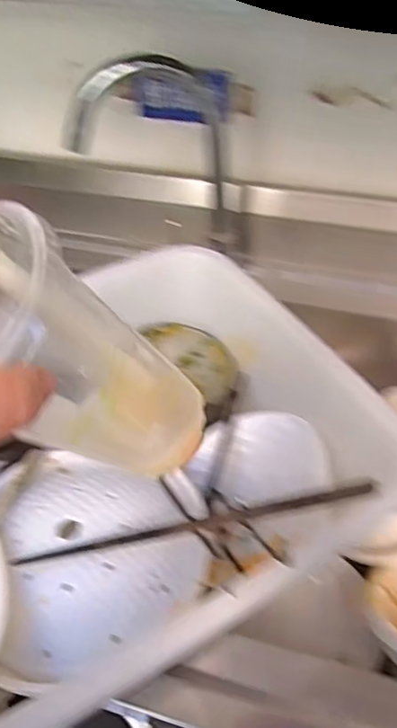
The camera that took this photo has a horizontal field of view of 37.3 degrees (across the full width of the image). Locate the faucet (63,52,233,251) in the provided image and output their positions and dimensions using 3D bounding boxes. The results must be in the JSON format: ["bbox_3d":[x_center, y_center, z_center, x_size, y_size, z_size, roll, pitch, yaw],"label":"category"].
[{"bbox_3d":[-0.064,-0.277,0.785,0.209,0.256,0.074,-6,45,-3],"label":"faucet"}]

